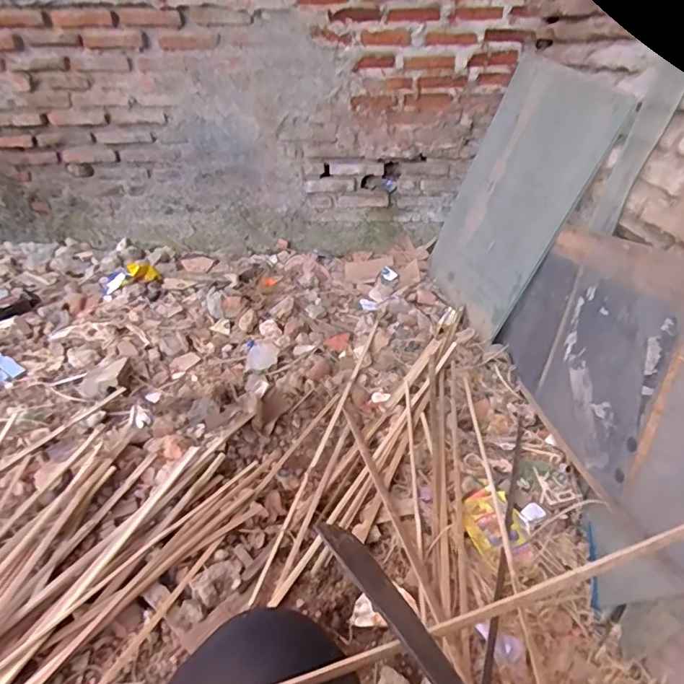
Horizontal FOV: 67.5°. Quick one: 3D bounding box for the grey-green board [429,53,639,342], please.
[{"bbox_3d":[0.505,-0.435,1.585,0.023,0.738,0.606,11,34,-17],"label":"grey-green board"}]

